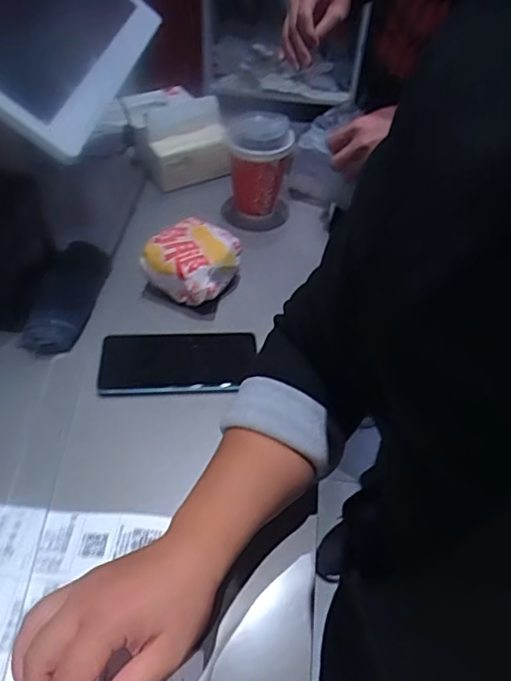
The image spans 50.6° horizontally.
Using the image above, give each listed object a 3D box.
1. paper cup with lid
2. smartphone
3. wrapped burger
[{"bbox_3d":[0.004,-0.225,0.715,0.079,0.121,0.081,2,47,-2],"label":"paper cup with lid"},{"bbox_3d":[-0.080,0.017,0.556,0.155,0.012,0.077,-2,47,-5],"label":"smartphone"},{"bbox_3d":[-0.071,-0.092,0.625,0.086,0.061,0.088,23,50,17],"label":"wrapped burger"}]

